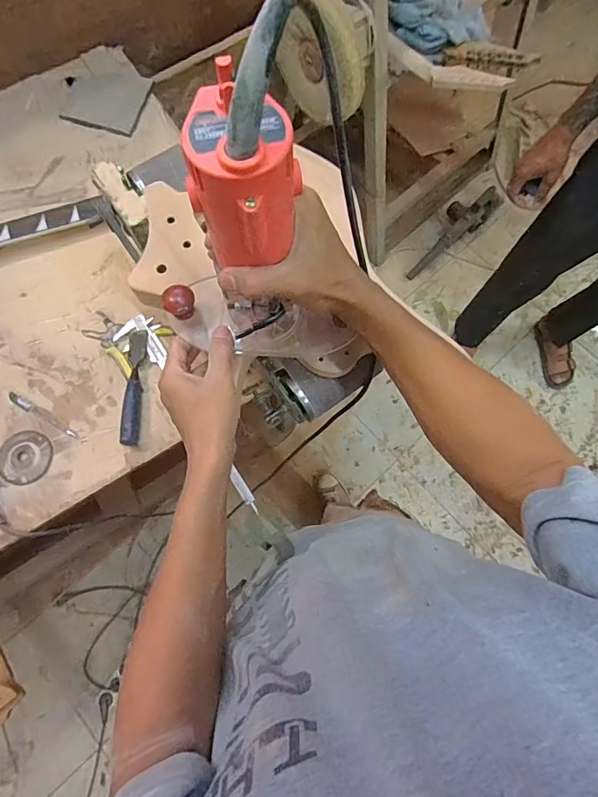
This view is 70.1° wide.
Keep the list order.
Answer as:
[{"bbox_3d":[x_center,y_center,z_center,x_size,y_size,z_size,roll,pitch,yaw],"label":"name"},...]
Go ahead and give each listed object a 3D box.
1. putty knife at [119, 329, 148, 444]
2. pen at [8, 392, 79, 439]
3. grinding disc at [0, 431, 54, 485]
[{"bbox_3d":[-0.284,-0.021,0.730,0.032,0.032,0.202,1,73,-1],"label":"putty knife"},{"bbox_3d":[-0.444,0.031,0.734,0.145,0.011,0.015,30,75,8],"label":"pen"},{"bbox_3d":[-0.456,0.097,0.707,0.090,0.004,0.084,11,73,2],"label":"grinding disc"}]

